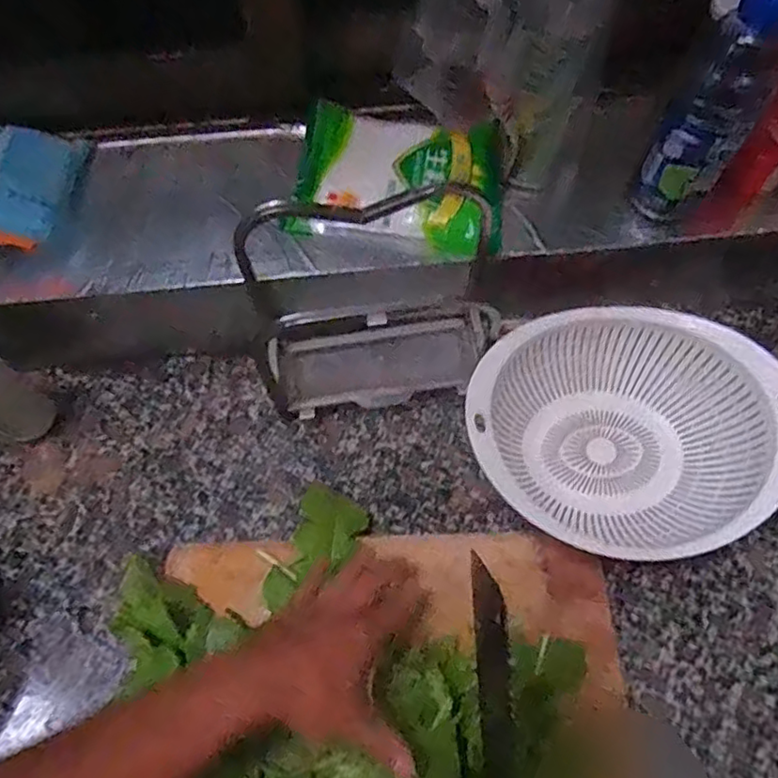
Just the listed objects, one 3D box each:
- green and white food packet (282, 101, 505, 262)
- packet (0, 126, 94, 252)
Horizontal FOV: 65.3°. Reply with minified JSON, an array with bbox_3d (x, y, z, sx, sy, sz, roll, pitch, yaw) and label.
[{"bbox_3d":[0.008,-0.204,0.595,0.202,0.054,0.141,4,64,3],"label":"green and white food packet"},{"bbox_3d":[-0.357,-0.195,0.563,0.112,0.029,0.125,21,73,-30],"label":"packet"}]

